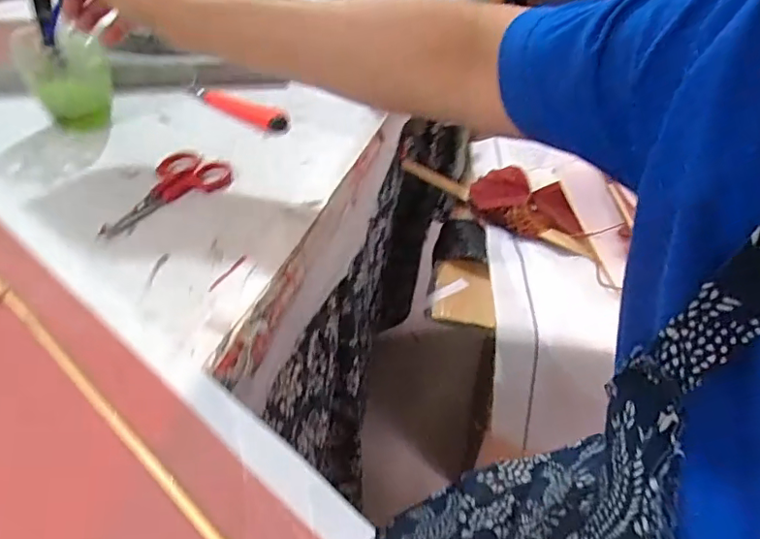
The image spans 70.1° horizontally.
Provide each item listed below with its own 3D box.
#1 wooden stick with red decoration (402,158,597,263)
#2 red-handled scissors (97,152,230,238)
[{"bbox_3d":[0.181,-0.111,0.819,0.305,0.033,0.120,25,46,22],"label":"wooden stick with red decoration"},{"bbox_3d":[-0.183,-0.067,0.446,0.060,0.013,0.121,32,49,28],"label":"red-handled scissors"}]

